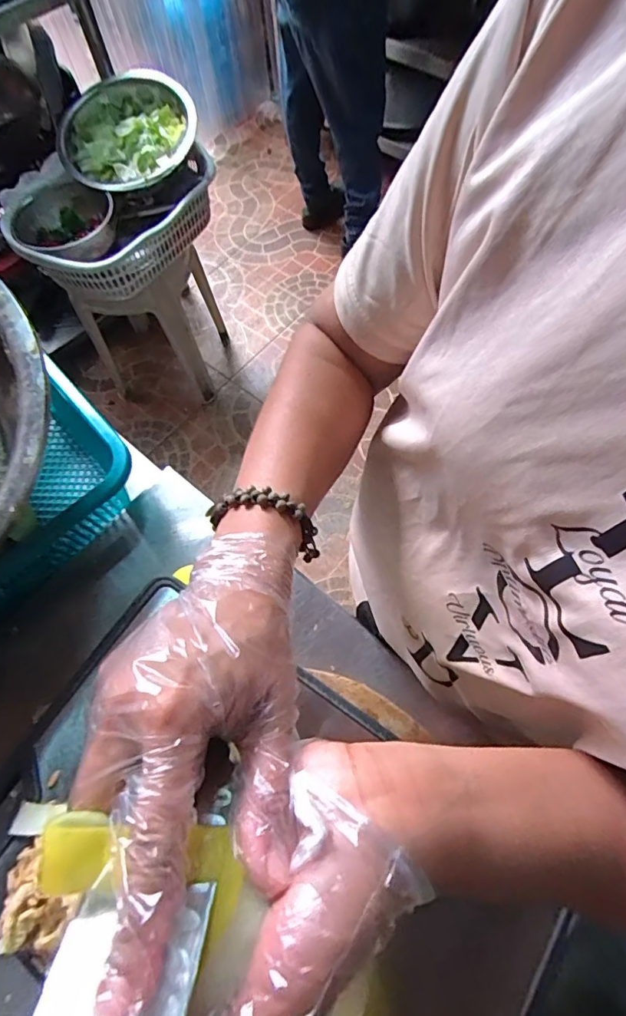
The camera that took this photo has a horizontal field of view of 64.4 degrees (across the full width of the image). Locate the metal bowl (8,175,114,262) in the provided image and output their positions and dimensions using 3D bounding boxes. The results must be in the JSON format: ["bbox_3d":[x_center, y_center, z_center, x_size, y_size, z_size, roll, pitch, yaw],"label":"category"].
[{"bbox_3d":[-0.516,-0.592,1.043,0.196,0.074,0.196,-1,66,2],"label":"metal bowl"}]

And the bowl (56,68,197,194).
[{"bbox_3d":[-0.402,-0.816,1.069,0.301,0.110,0.256,-31,68,-11],"label":"bowl"}]

